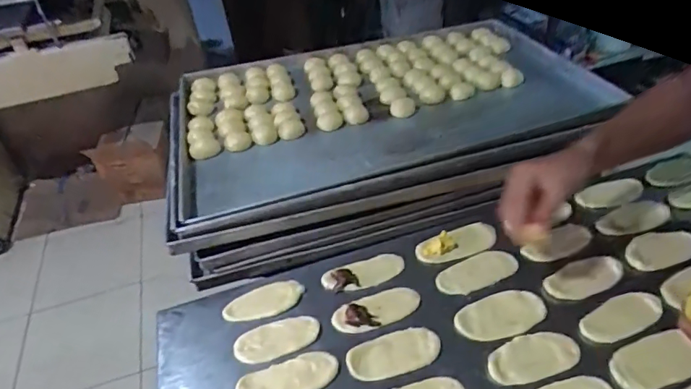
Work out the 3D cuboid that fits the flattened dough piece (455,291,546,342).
[{"bbox_3d":[0.204,0.157,0.626,0.120,0.006,0.058,-15,42,-9],"label":"flattened dough piece"}]

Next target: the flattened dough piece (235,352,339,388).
[{"bbox_3d":[-0.070,0.224,0.582,0.122,0.007,0.045,-14,42,-8],"label":"flattened dough piece"}]

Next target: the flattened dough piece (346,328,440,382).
[{"bbox_3d":[0.060,0.196,0.597,0.116,0.009,0.053,-13,42,-7],"label":"flattened dough piece"}]

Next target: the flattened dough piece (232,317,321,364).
[{"bbox_3d":[-0.090,0.188,0.624,0.110,0.011,0.052,-10,41,-3],"label":"flattened dough piece"}]

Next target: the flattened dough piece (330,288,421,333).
[{"bbox_3d":[0.042,0.155,0.645,0.121,0.007,0.044,-14,42,-8],"label":"flattened dough piece"}]

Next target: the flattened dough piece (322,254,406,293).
[{"bbox_3d":[0.026,0.116,0.699,0.120,0.008,0.053,-12,42,-6],"label":"flattened dough piece"}]

